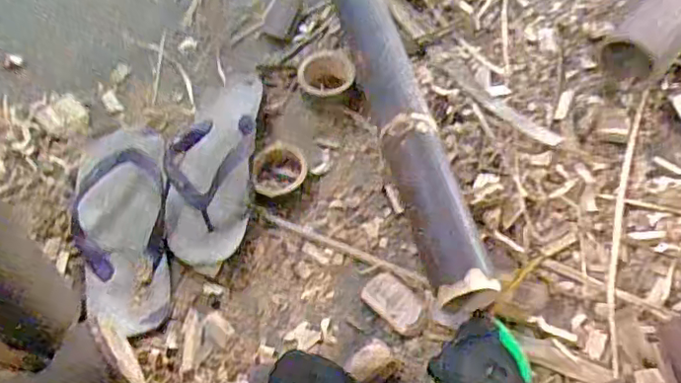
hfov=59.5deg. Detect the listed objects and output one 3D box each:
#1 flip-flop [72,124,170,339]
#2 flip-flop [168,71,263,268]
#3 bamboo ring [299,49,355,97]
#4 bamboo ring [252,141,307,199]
[{"bbox_3d":[-0.237,0.020,0.631,0.105,0.044,0.261,-8,58,-3],"label":"flip-flop"},{"bbox_3d":[-0.140,-0.036,0.663,0.085,0.037,0.238,-1,58,1],"label":"flip-flop"},{"bbox_3d":[-0.018,-0.146,0.727,0.064,0.017,0.073,-14,59,-7],"label":"bamboo ring"},{"bbox_3d":[-0.067,-0.024,0.655,0.058,0.019,0.066,-10,58,-4],"label":"bamboo ring"}]

